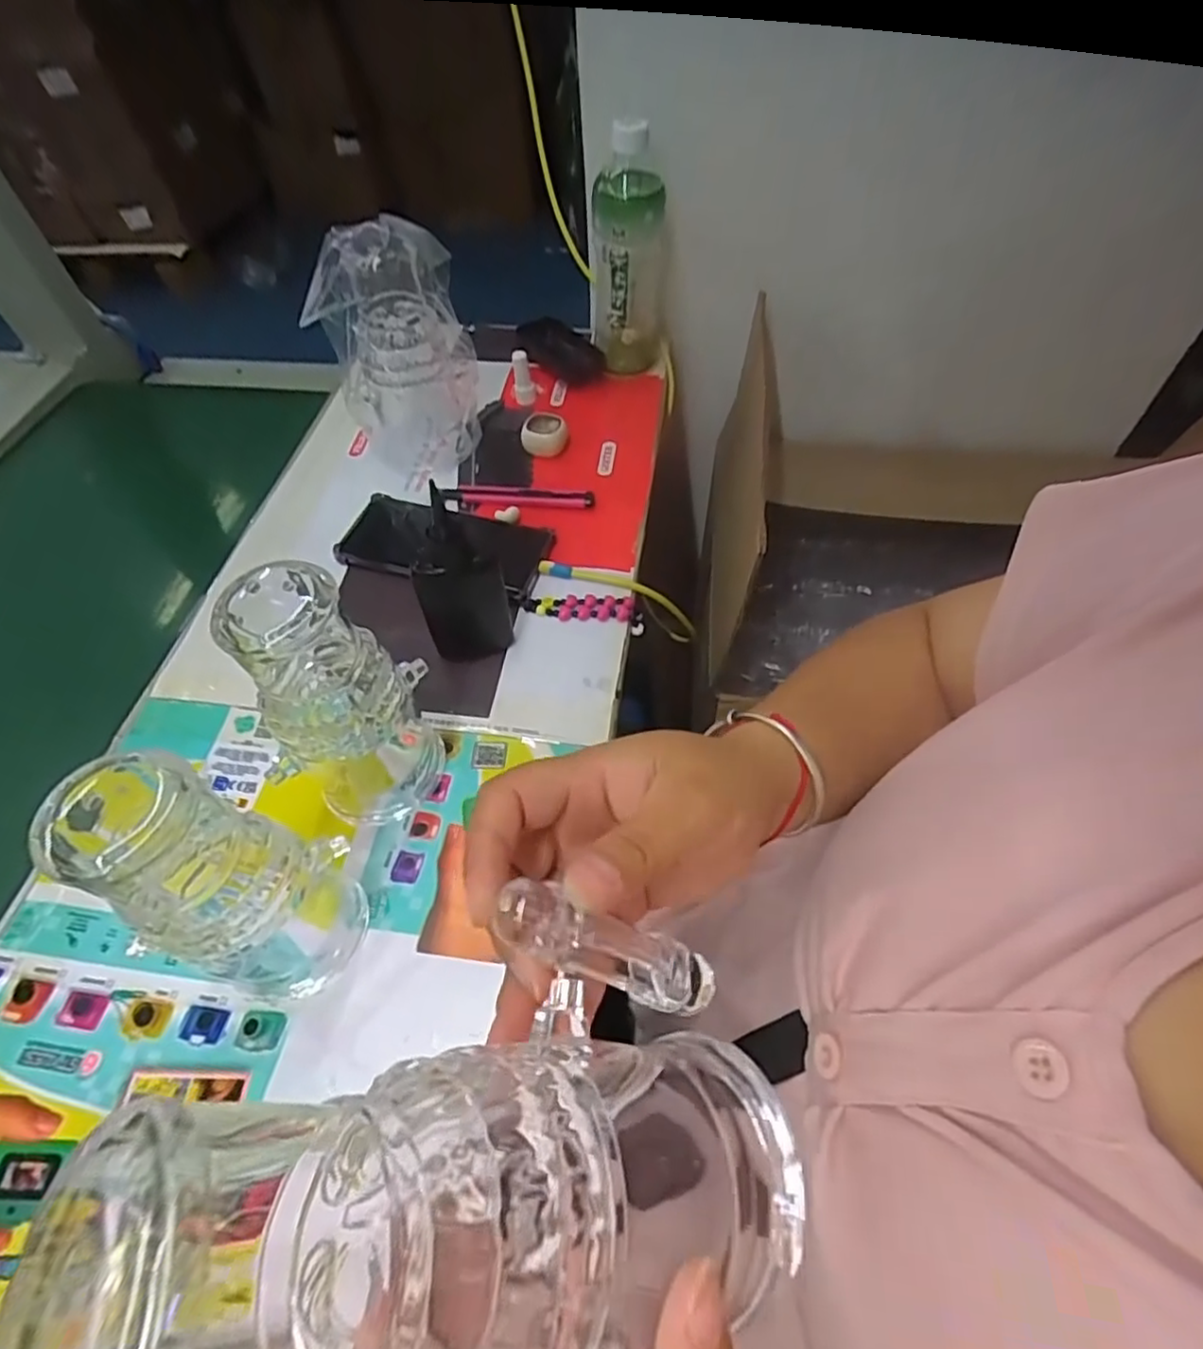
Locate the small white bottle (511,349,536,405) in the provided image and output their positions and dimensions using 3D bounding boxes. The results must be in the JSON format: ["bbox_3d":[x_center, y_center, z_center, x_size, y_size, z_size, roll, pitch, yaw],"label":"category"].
[{"bbox_3d":[-0.075,-0.289,0.644,0.019,0.047,0.016,-7,55,-4],"label":"small white bottle"}]

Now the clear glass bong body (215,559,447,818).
[{"bbox_3d":[-0.135,0.021,0.364,0.070,0.174,0.066,-13,55,-8],"label":"clear glass bong body"}]

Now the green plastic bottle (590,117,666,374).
[{"bbox_3d":[0.023,-0.376,0.612,0.065,0.196,0.078,-1,54,1],"label":"green plastic bottle"}]

